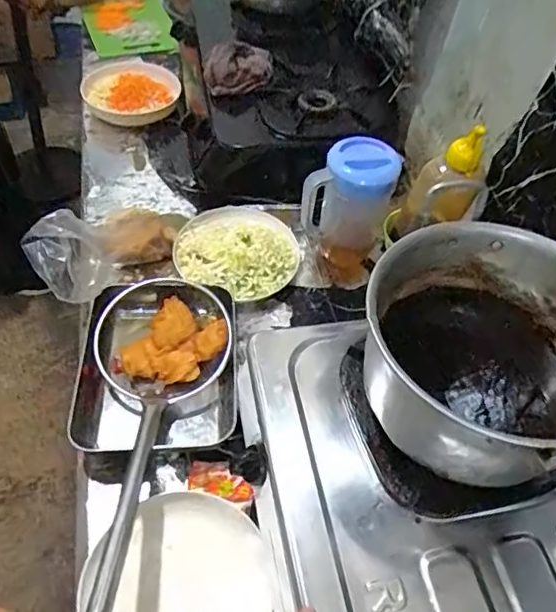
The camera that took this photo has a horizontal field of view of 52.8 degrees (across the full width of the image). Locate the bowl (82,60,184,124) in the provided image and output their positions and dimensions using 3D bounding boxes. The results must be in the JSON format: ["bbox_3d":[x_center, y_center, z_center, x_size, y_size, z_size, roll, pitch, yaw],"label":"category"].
[{"bbox_3d":[-0.314,-0.455,1.202,0.188,0.064,0.251,-16,54,-17],"label":"bowl"}]

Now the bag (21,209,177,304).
[{"bbox_3d":[-0.247,-0.085,0.820,0.119,0.092,0.246,30,32,18],"label":"bag"}]

